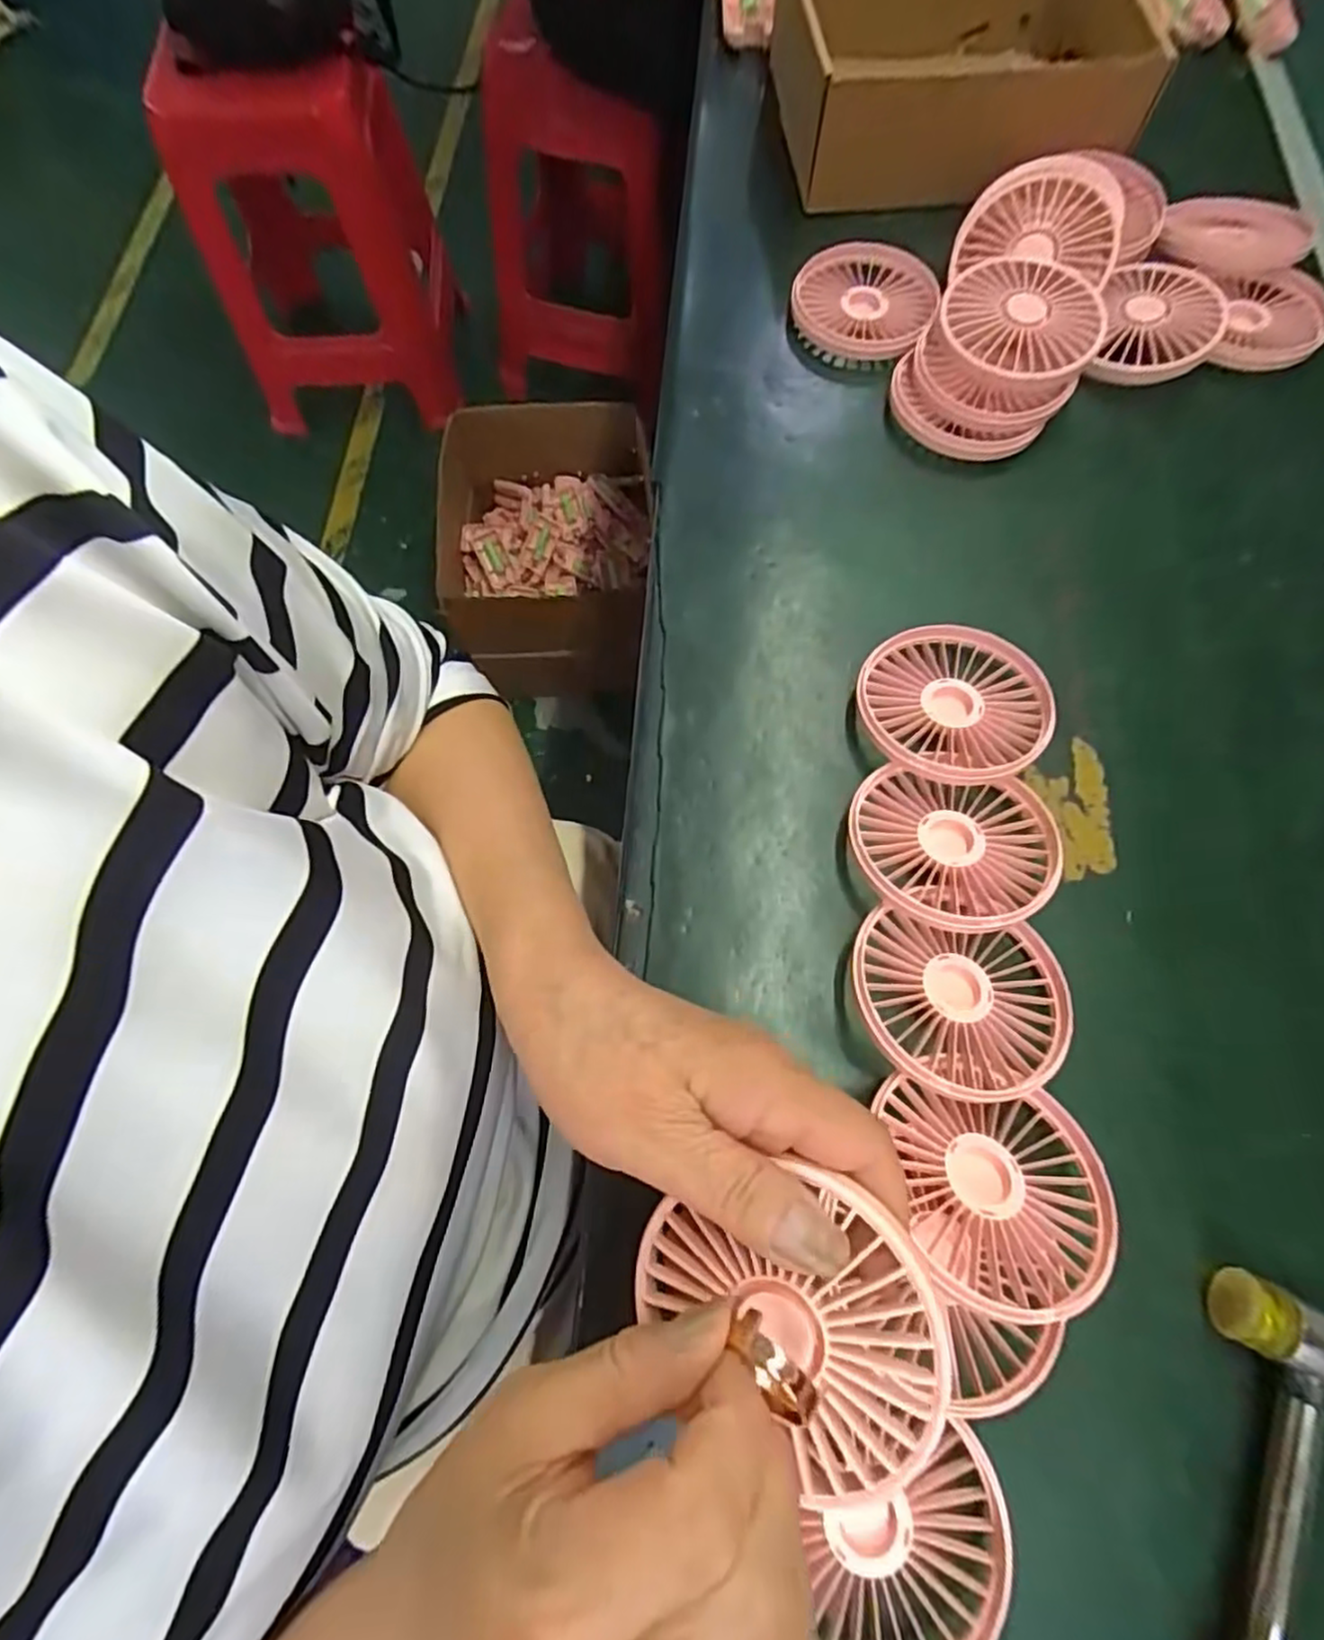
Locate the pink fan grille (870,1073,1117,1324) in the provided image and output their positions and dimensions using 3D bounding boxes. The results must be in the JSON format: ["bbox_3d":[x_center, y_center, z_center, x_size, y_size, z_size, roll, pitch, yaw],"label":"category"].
[{"bbox_3d":[0.125,0.137,0.255,0.079,0.011,0.075,6,47,-2],"label":"pink fan grille"}]

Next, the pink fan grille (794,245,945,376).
[{"bbox_3d":[0.130,-0.332,0.446,0.088,0.023,0.088,-1,70,1],"label":"pink fan grille"}]

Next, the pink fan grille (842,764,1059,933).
[{"bbox_3d":[0.128,0.014,0.310,0.088,0.018,0.074,10,62,6],"label":"pink fan grille"}]

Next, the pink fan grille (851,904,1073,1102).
[{"bbox_3d":[0.124,0.077,0.289,0.088,0.029,0.070,8,70,4],"label":"pink fan grille"}]

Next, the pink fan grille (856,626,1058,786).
[{"bbox_3d":[0.139,-0.056,0.335,0.085,0.023,0.086,-1,70,1],"label":"pink fan grille"}]

